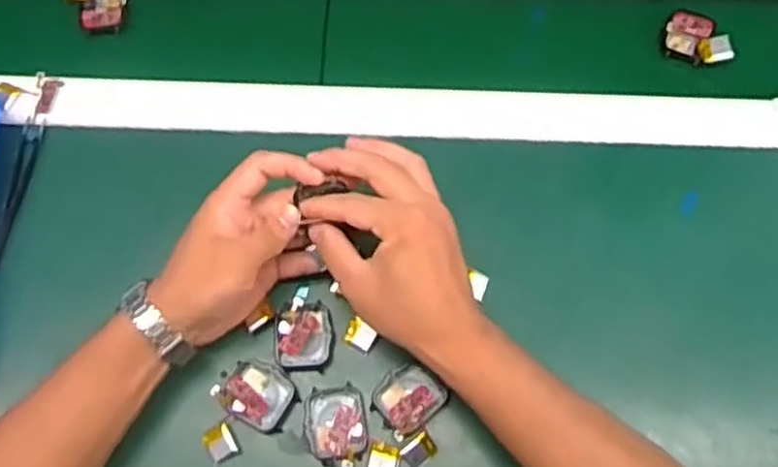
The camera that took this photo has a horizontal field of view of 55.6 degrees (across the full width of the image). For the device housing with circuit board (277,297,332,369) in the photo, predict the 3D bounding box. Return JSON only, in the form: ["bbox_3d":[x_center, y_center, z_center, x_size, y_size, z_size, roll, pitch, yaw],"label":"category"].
[{"bbox_3d":[-0.058,0.069,0.502,0.035,0.010,0.044,4,69,1],"label":"device housing with circuit board"}]

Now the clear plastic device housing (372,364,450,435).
[{"bbox_3d":[0.013,0.108,0.486,0.040,0.011,0.043,42,74,14],"label":"clear plastic device housing"}]

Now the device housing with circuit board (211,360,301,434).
[{"bbox_3d":[-0.087,0.106,0.491,0.049,0.016,0.040,27,71,9],"label":"device housing with circuit board"}]

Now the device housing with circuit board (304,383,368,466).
[{"bbox_3d":[-0.034,0.126,0.483,0.037,0.010,0.051,-8,69,-4],"label":"device housing with circuit board"}]

